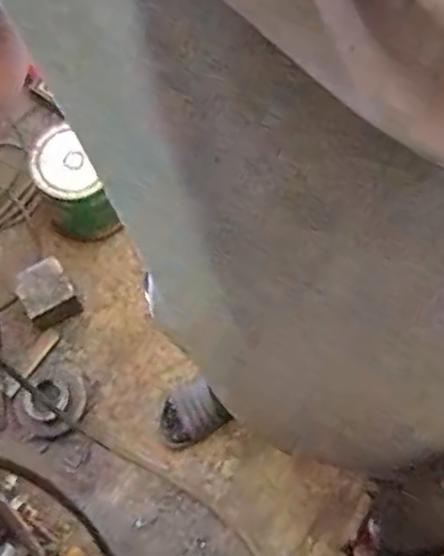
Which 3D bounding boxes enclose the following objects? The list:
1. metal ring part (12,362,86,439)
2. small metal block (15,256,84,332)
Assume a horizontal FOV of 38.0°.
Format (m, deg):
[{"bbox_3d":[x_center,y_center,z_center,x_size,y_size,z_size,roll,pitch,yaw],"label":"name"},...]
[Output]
[{"bbox_3d":[-0.338,0.240,1.267,0.130,0.045,0.140,0,71,-1],"label":"metal ring part"},{"bbox_3d":[-0.355,0.035,1.322,0.103,0.095,0.112,-30,74,-10],"label":"small metal block"}]

